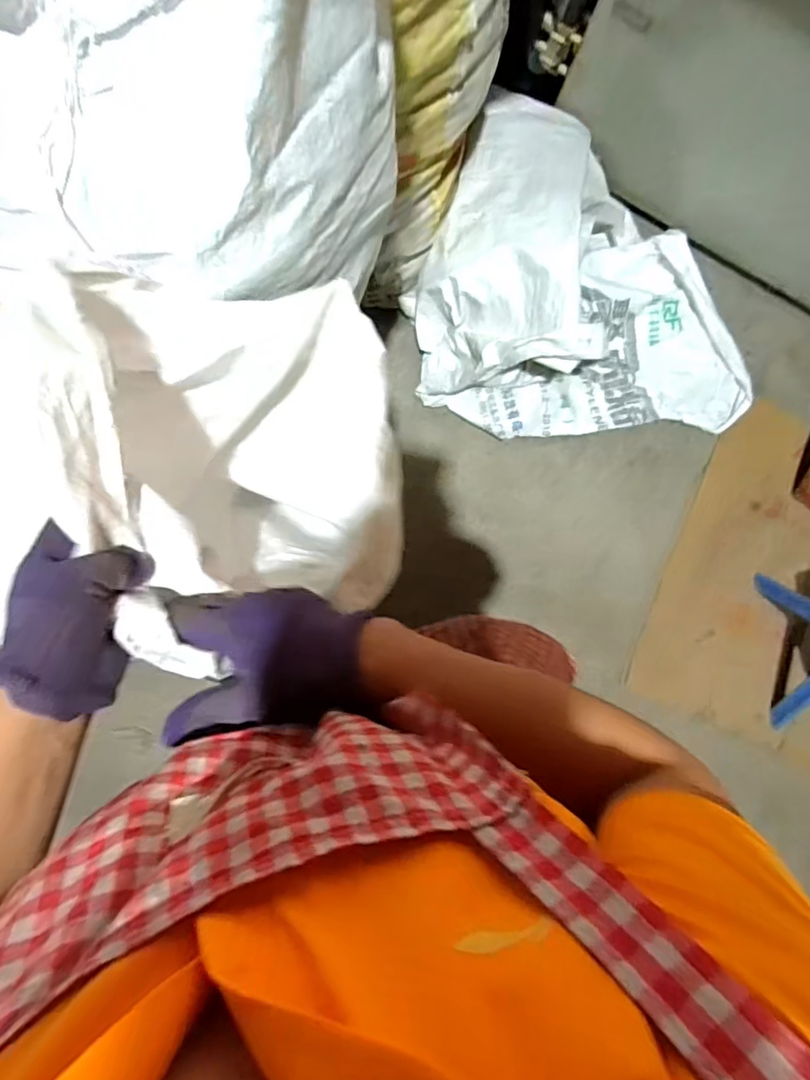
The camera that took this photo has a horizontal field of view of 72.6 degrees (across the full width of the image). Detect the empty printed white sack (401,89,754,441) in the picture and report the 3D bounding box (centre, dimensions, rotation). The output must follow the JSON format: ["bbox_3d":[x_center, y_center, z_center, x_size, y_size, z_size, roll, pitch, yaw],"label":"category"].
[{"bbox_3d":[0.438,-0.511,1.188,0.797,0.273,0.626,24,85,-4],"label":"empty printed white sack"}]

